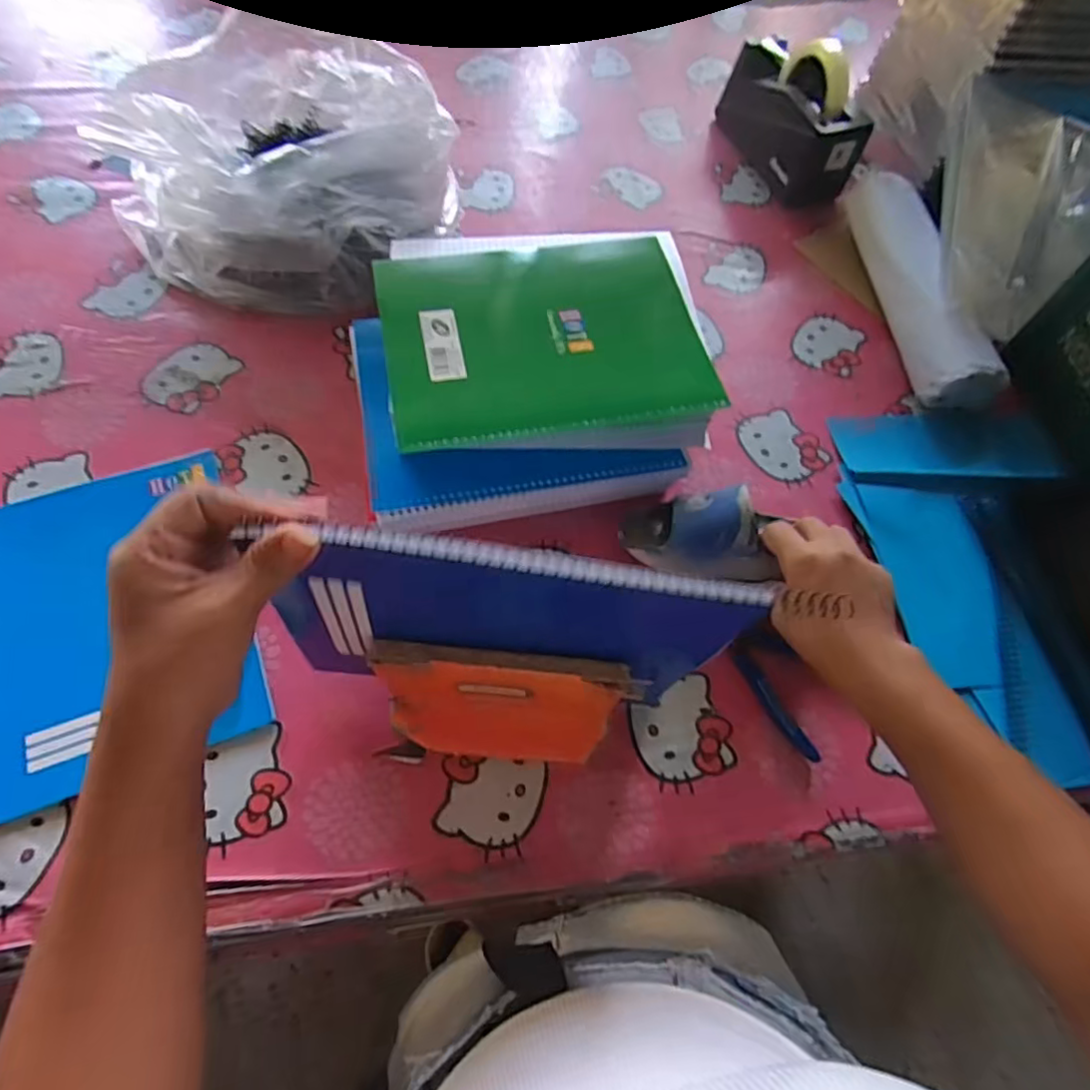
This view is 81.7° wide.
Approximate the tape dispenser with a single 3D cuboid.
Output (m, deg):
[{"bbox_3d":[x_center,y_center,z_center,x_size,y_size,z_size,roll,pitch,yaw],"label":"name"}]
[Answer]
[{"bbox_3d":[0.293,-0.523,0.759,0.073,0.120,0.202,-19,66,-13],"label":"tape dispenser"}]

